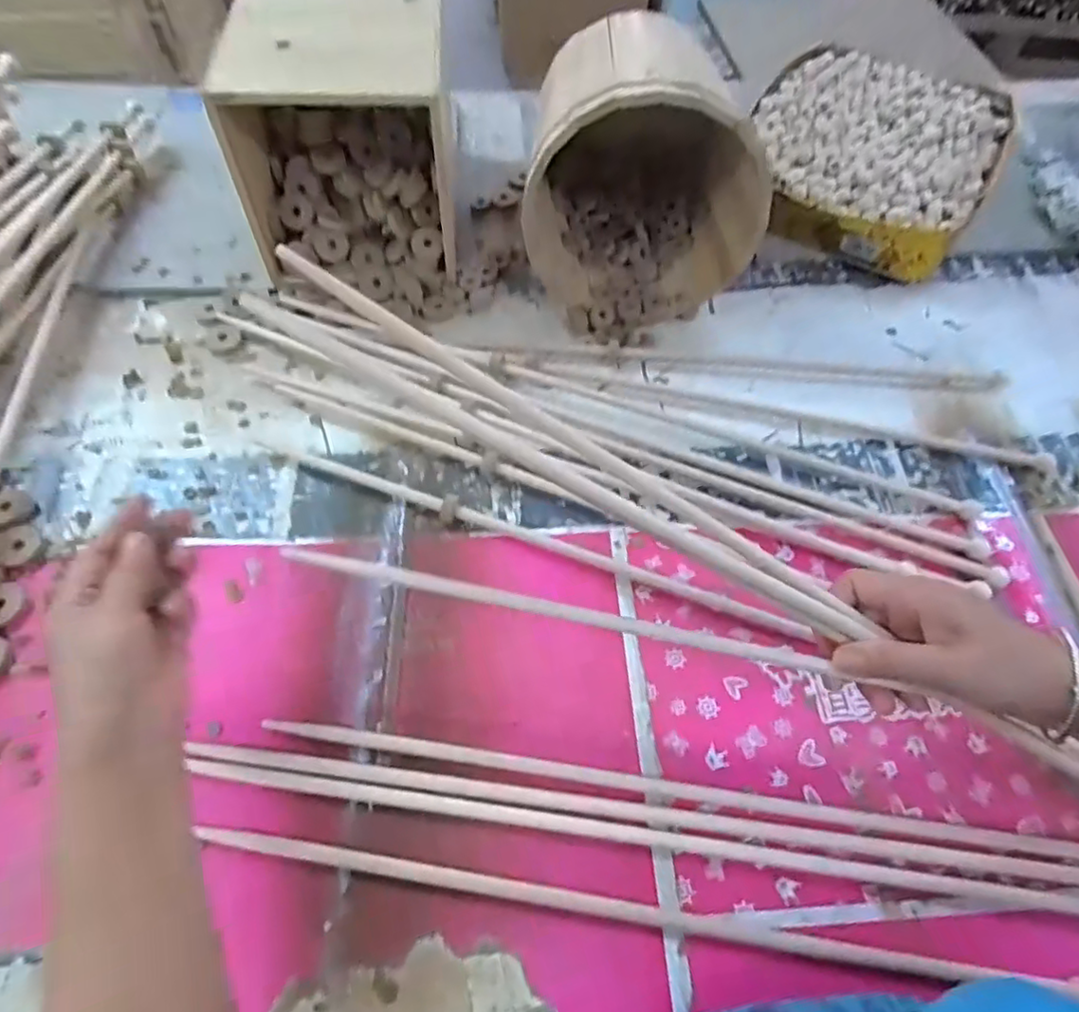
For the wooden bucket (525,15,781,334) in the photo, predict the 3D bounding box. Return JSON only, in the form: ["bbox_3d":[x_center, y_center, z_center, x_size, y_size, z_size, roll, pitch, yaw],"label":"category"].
[{"bbox_3d":[0.098,-0.344,0.656,0.219,0.229,0.233,1,58,-2],"label":"wooden bucket"}]

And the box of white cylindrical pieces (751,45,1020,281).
[{"bbox_3d":[0.410,-0.441,0.814,0.292,0.081,0.369,31,62,16],"label":"box of white cylindrical pieces"}]

